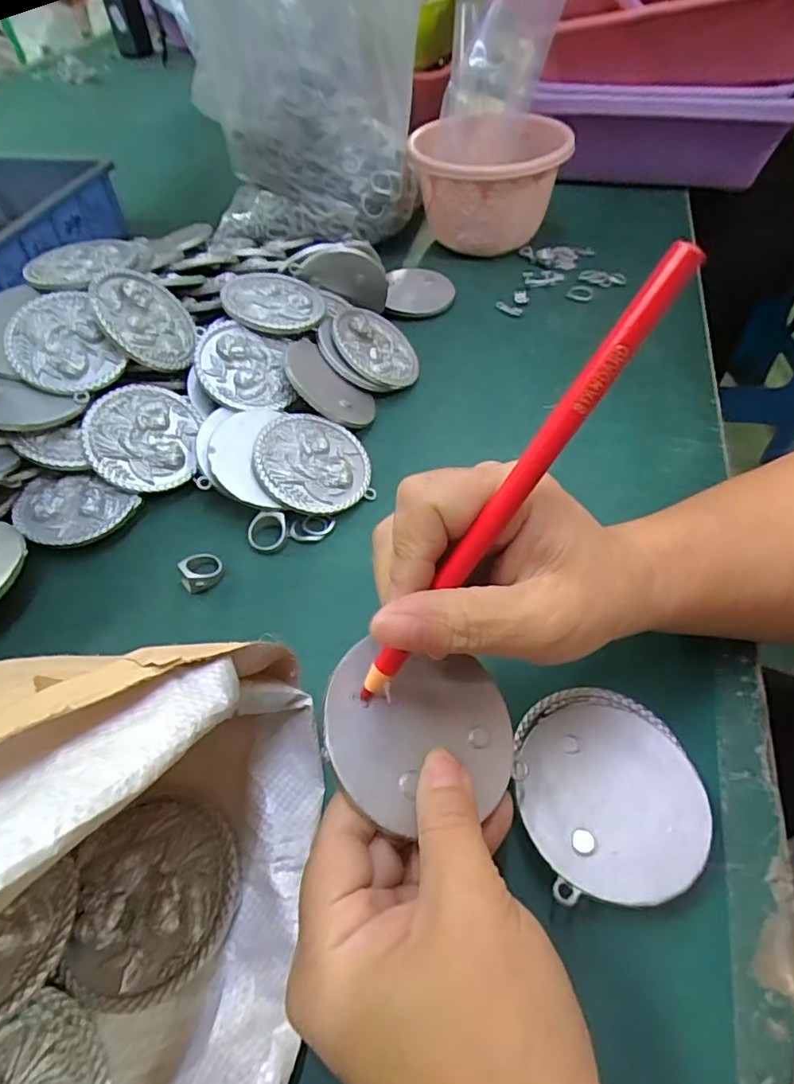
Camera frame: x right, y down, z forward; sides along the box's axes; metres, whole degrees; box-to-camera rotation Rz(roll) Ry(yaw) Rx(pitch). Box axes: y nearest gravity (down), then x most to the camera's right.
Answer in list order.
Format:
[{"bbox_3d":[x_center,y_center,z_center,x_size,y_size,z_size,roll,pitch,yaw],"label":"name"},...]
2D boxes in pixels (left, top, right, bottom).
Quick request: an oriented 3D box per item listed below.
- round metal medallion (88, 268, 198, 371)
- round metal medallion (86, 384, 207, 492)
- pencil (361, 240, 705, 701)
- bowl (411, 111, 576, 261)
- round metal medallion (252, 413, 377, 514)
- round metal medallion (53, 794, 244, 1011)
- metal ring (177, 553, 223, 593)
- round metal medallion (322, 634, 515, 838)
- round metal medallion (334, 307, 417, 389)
[{"bbox_3d":[-0.167,-0.149,0.384,0.069,0.006,0.071,-31,93,-51],"label":"round metal medallion"},{"bbox_3d":[-0.164,-0.067,0.371,0.067,0.007,0.077,-4,75,-23],"label":"round metal medallion"},{"bbox_3d":[0.033,-0.012,0.176,0.008,0.162,0.012,8,33,-52],"label":"pencil"},{"bbox_3d":[0.081,-0.327,0.533,0.135,0.096,0.146,0,51,1],"label":"bowl"},{"bbox_3d":[-0.053,-0.051,0.365,0.074,0.008,0.072,0,63,-23],"label":"round metal medallion"},{"bbox_3d":[-0.095,0.138,0.228,0.065,0.008,0.067,0,51,1],"label":"round metal medallion"},{"bbox_3d":[-0.115,0.016,0.334,0.023,0.012,0.025,0,51,1],"label":"metal ring"},{"bbox_3d":[0.009,0.069,0.208,0.073,0.004,0.061,14,55,-18],"label":"round metal medallion"},{"bbox_3d":[-0.014,-0.147,0.429,0.070,0.006,0.067,12,60,-27],"label":"round metal medallion"}]

